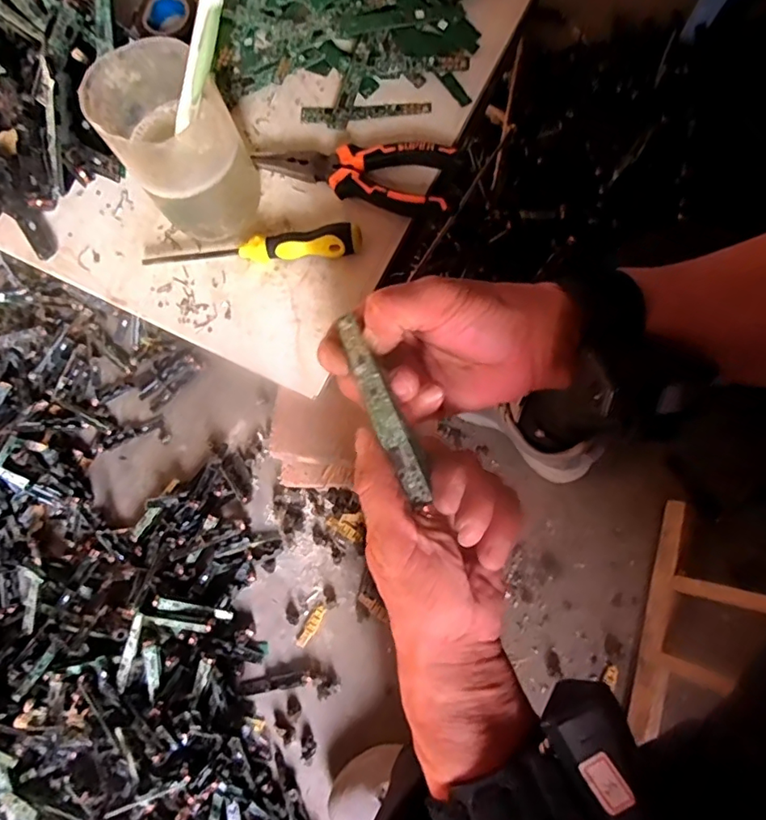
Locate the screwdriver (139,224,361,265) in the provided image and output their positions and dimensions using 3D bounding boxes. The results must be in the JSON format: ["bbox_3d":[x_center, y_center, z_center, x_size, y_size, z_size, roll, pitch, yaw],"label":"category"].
[{"bbox_3d":[-0.095,-0.115,0.390,0.157,0.023,0.021,-6,75,4],"label":"screwdriver"}]

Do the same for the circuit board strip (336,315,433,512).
[{"bbox_3d":[0.001,0.000,0.261,0.015,0.004,0.092,-23,83,-4],"label":"circuit board strip"}]

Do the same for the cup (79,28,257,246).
[{"bbox_3d":[-0.132,-0.174,0.360,0.079,0.097,0.084,-1,75,5],"label":"cup"}]

